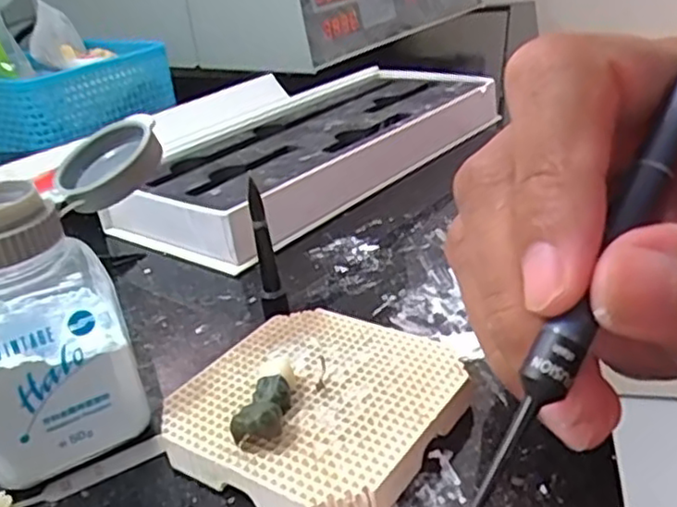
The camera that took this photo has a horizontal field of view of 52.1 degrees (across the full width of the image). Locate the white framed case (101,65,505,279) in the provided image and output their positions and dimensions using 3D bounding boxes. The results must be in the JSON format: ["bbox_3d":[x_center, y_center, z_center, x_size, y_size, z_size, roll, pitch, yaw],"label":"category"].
[{"bbox_3d":[-0.011,-0.050,0.349,0.091,0.032,0.229,13,32,35],"label":"white framed case"}]

